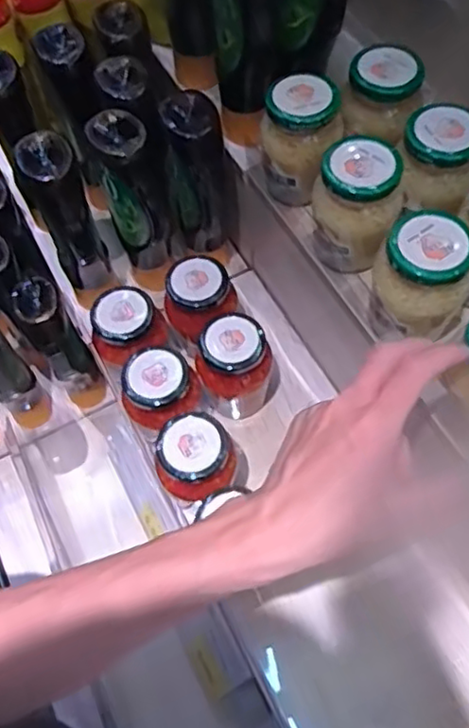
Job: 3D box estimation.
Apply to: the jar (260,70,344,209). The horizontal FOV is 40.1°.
[{"bbox_3d":[0.057,-0.185,0.546,0.062,0.103,0.053,4,62,6],"label":"jar"}]

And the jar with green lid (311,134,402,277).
[{"bbox_3d":[0.097,-0.123,0.514,0.064,0.102,0.059,-2,62,3],"label":"jar with green lid"}]

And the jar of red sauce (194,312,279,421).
[{"bbox_3d":[0.003,0.006,0.615,0.059,0.103,0.067,24,66,16],"label":"jar of red sauce"}]

